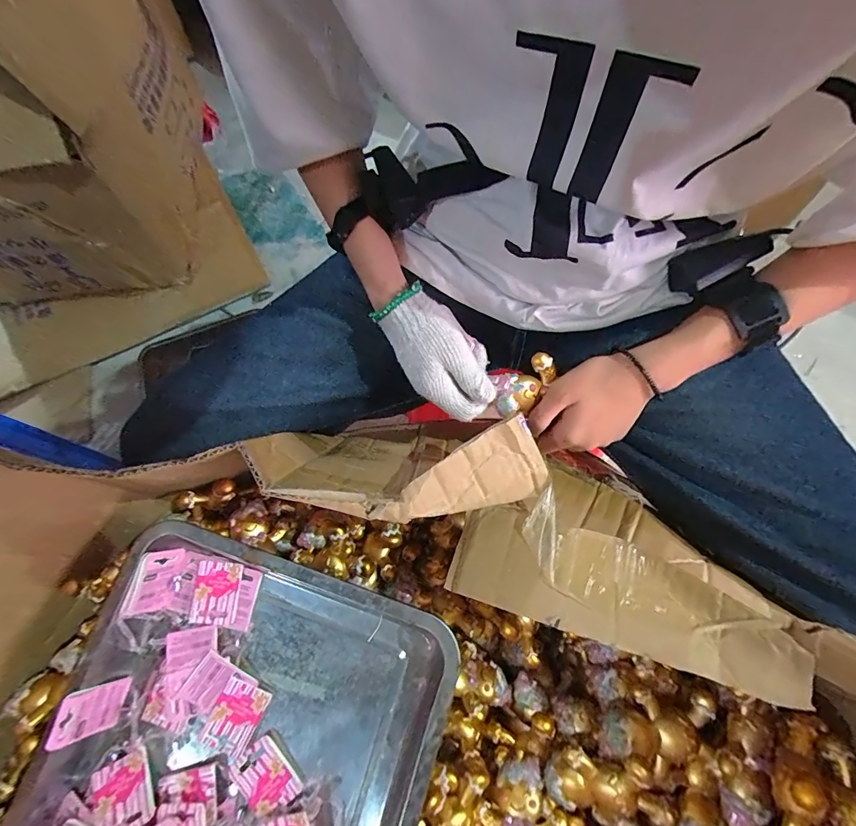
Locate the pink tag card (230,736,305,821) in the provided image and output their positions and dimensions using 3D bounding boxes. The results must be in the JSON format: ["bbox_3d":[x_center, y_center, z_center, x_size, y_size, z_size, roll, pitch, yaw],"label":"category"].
[{"bbox_3d":[-0.151,0.340,0.386,0.046,0.006,0.057,-41,72,-13],"label":"pink tag card"}]

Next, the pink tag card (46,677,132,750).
[{"bbox_3d":[-0.320,0.284,0.394,0.006,0.054,0.049,7,76,31],"label":"pink tag card"}]

